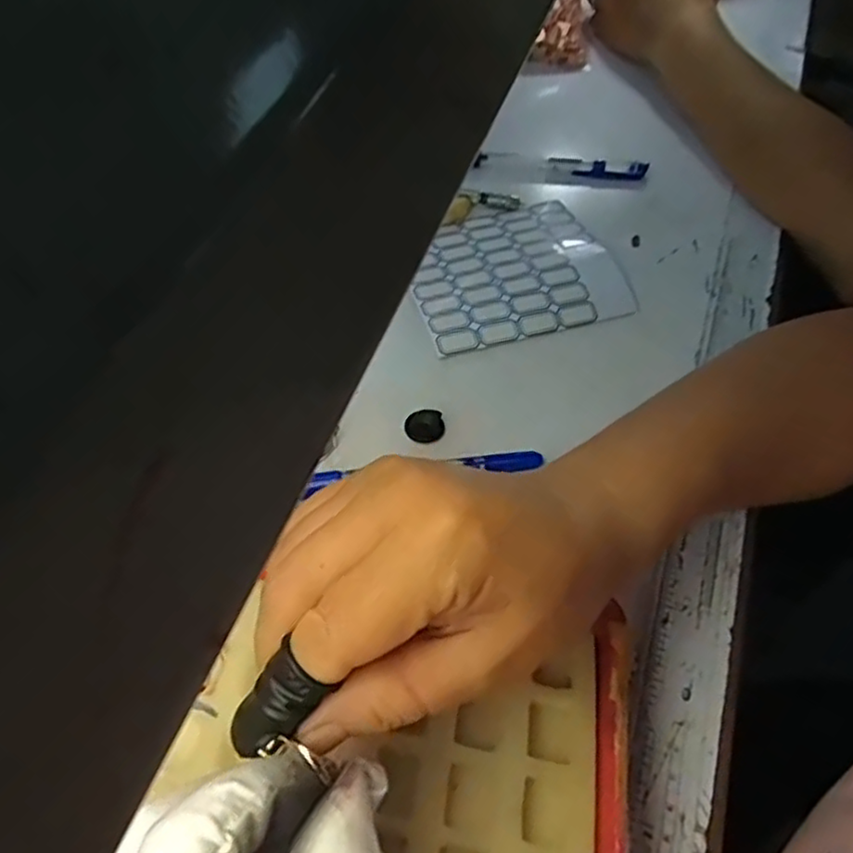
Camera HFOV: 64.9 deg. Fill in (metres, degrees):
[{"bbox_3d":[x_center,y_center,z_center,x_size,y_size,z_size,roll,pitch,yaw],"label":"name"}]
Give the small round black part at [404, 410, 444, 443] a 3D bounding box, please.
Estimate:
[{"bbox_3d":[-0.001,-0.001,0.327,0.019,0.008,0.017,4,55,1],"label":"small round black part"}]

